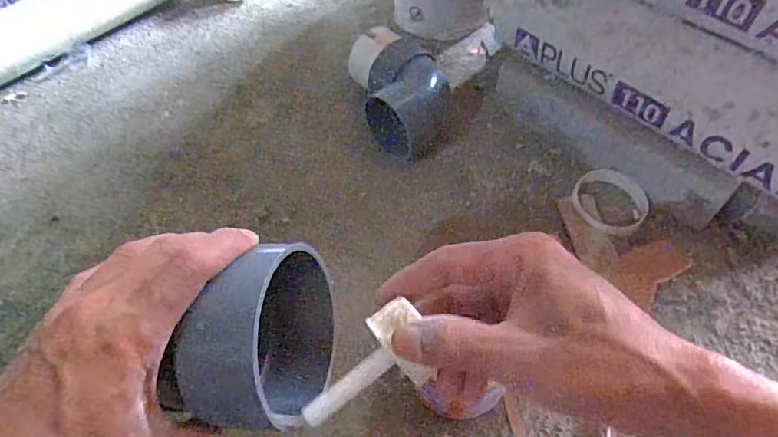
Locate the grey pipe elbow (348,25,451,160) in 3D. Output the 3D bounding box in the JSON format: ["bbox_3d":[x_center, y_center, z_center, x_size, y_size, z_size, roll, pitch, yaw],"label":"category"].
[{"bbox_3d":[0.020,-0.177,0.753,0.122,0.084,0.205,-13,54,-6],"label":"grey pipe elbow"}]

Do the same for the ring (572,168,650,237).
[{"bbox_3d":[0.275,-0.022,0.657,0.087,0.011,0.087,31,61,23],"label":"ring"}]

